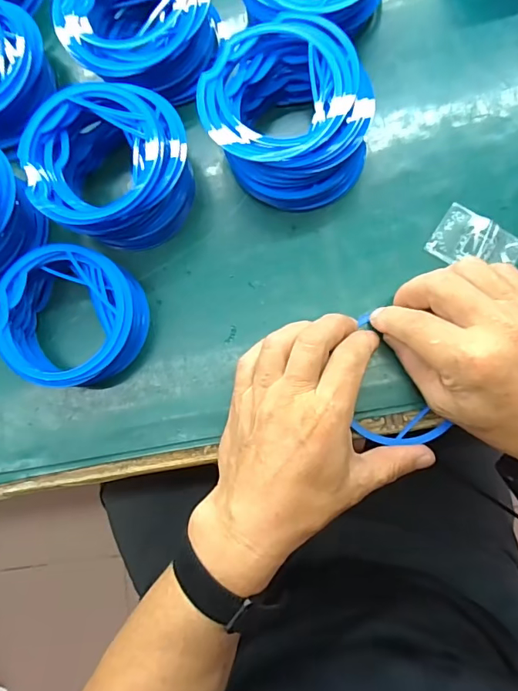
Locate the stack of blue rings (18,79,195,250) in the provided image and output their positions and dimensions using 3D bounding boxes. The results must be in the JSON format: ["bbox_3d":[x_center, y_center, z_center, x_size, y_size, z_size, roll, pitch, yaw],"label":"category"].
[{"bbox_3d":[-0.104,-0.127,0.332,0.111,0.053,0.108,-27,82,2],"label":"stack of blue rings"}]

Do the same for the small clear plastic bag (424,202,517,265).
[{"bbox_3d":[0.151,-0.070,0.321,0.057,0.004,0.039,33,90,8],"label":"small clear plastic bag"}]

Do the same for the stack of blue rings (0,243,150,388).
[{"bbox_3d":[-0.134,-0.020,0.333,0.095,0.034,0.096,7,85,6],"label":"stack of blue rings"}]

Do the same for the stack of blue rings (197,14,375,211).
[{"bbox_3d":[0.021,-0.159,0.323,0.109,0.051,0.117,-29,82,2],"label":"stack of blue rings"}]

